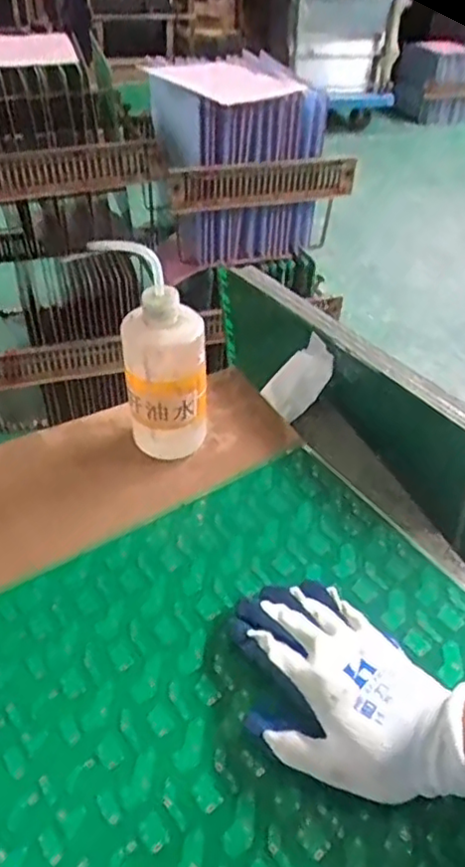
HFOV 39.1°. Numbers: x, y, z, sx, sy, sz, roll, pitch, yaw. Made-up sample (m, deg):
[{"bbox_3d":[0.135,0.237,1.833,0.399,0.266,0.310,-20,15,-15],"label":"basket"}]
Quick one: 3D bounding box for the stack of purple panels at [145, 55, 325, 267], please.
[{"bbox_3d":[-0.007,-0.669,1.538,0.317,0.357,0.442,-7,40,-12],"label":"stack of purple panels"}]

